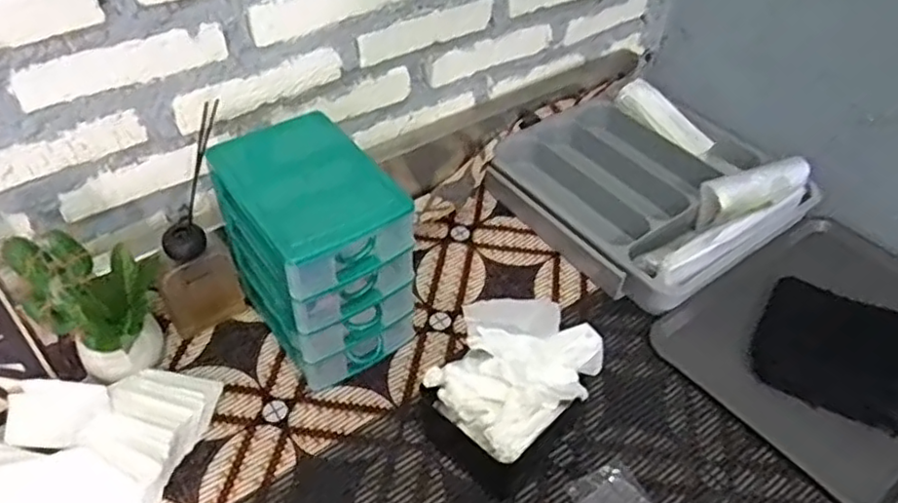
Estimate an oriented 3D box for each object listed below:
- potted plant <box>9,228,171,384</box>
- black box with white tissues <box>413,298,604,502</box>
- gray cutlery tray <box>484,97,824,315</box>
[{"bbox_3d":[-0.354,0.046,0.674,0.080,0.172,0.094,0,45,-3],"label":"potted plant"},{"bbox_3d":[0.057,0.133,0.659,0.140,0.127,0.121,-34,54,-31],"label":"black box with white tissues"},{"bbox_3d":[0.276,-0.094,0.944,0.346,0.063,0.349,-28,51,-26],"label":"gray cutlery tray"}]

